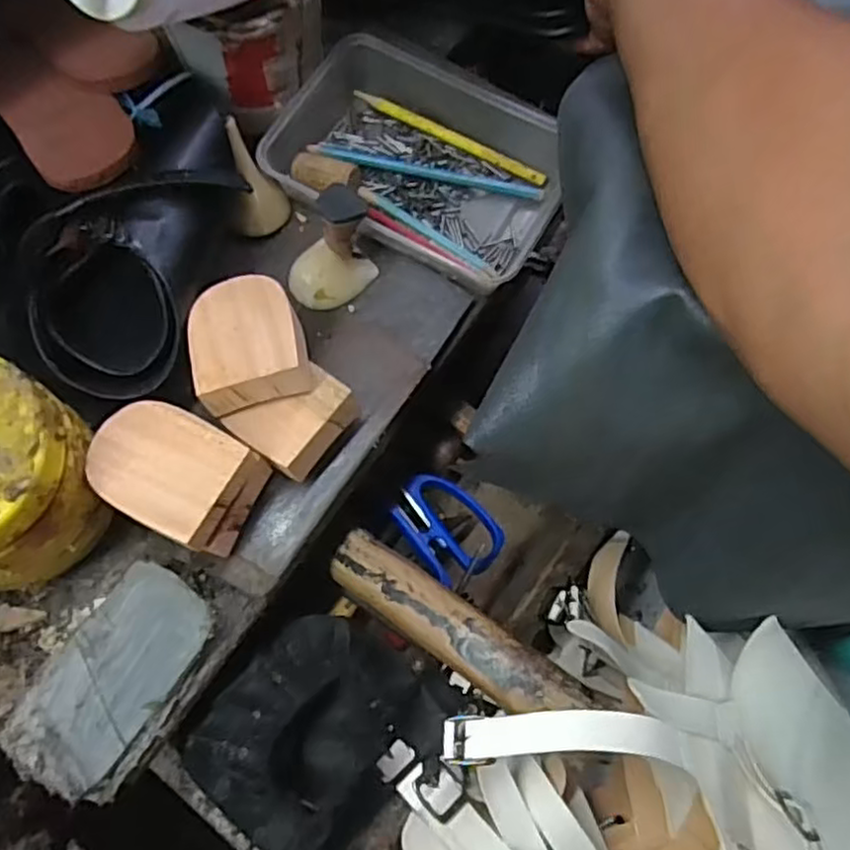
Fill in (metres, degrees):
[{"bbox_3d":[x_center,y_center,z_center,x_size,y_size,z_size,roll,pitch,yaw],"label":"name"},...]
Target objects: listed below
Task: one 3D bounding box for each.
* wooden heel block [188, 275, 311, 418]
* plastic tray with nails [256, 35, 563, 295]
[{"bbox_3d":[-0.093,-0.046,0.359,0.056,0.021,0.069,-17,70,-9],"label":"wooden heel block"},{"bbox_3d":[-0.001,-0.164,0.431,0.170,0.038,0.124,26,69,7],"label":"plastic tray with nails"}]

